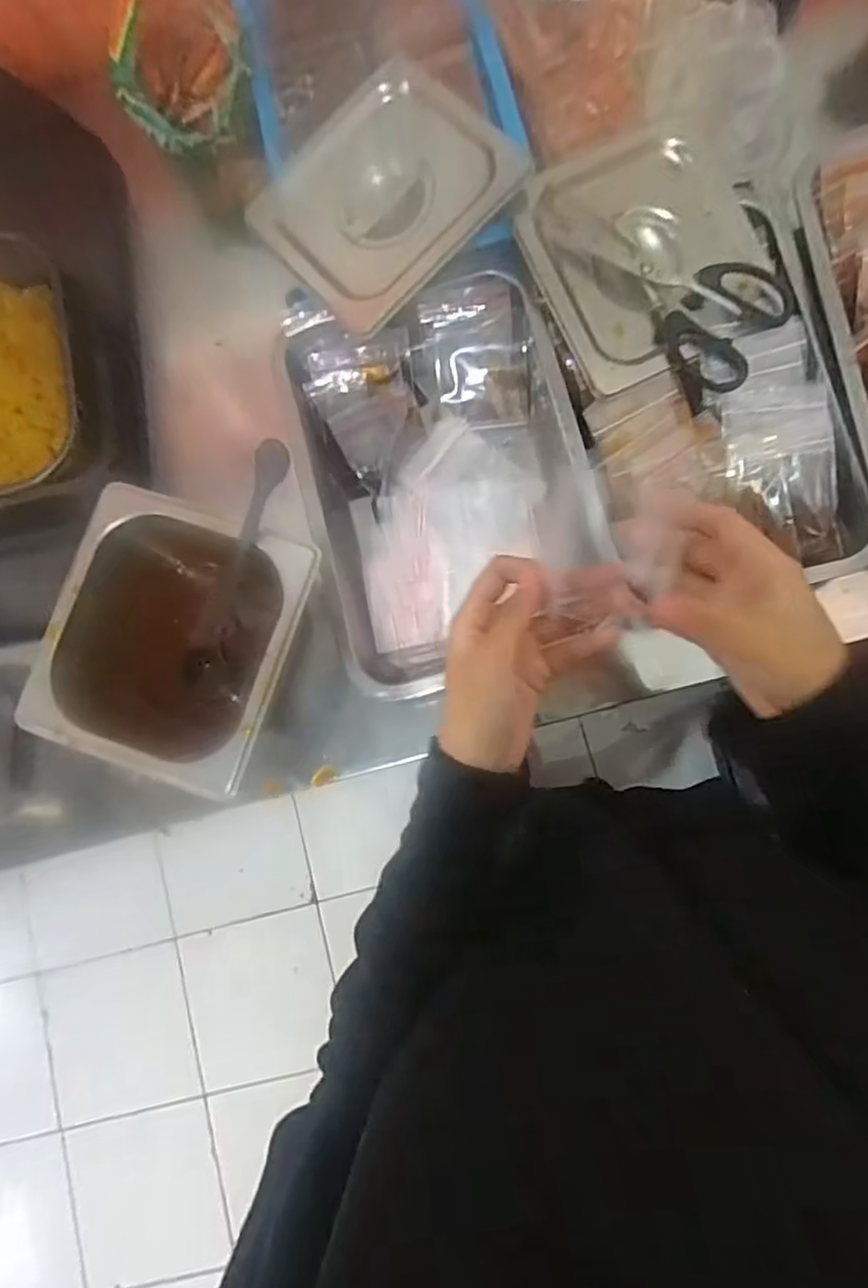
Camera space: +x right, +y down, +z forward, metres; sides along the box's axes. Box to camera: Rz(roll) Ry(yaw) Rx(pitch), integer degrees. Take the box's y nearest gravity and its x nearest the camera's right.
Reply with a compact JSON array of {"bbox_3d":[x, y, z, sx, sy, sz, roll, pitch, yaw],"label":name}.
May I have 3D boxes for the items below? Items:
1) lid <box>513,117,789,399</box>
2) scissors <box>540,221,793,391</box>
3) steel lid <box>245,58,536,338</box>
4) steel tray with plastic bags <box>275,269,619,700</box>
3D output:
[{"bbox_3d":[0.161,-0.290,0.484,0.171,0.023,0.165,-1,83,5],"label":"lid"},{"bbox_3d":[0.168,-0.269,0.481,0.176,0.014,0.098,35,87,9],"label":"scissors"},{"bbox_3d":[-0.040,-0.338,0.497,0.169,0.011,0.151,-44,81,8],"label":"steel lid"},{"bbox_3d":[0.008,-0.124,0.511,0.206,0.052,0.291,-15,82,3],"label":"steel tray with plastic bags"}]

